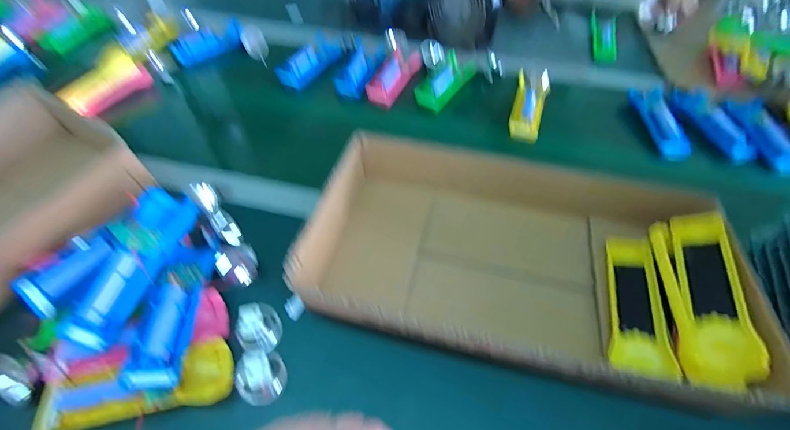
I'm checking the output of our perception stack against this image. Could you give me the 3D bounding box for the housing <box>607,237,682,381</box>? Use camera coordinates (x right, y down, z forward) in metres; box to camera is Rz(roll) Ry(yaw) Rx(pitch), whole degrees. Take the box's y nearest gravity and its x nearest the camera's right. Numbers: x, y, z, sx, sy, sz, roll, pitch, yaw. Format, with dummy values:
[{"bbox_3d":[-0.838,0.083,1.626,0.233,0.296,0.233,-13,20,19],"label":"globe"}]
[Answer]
[{"bbox_3d":[0.249,0.094,0.361,0.047,0.028,0.148,-3,47,27],"label":"housing"}]

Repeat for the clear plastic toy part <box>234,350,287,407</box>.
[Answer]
[{"bbox_3d":[-0.128,0.153,0.326,0.043,0.038,0.043,2,51,-2],"label":"clear plastic toy part"}]

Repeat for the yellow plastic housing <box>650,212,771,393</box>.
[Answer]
[{"bbox_3d":[0.296,0.078,0.330,0.060,0.040,0.164,-2,51,23],"label":"yellow plastic housing"}]

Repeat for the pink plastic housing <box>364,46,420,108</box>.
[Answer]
[{"bbox_3d":[-0.003,-0.269,0.661,0.063,0.036,0.152,24,54,15],"label":"pink plastic housing"}]

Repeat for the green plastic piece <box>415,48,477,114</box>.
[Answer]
[{"bbox_3d":[0.098,-0.251,0.644,0.061,0.045,0.148,27,55,17],"label":"green plastic piece"}]

